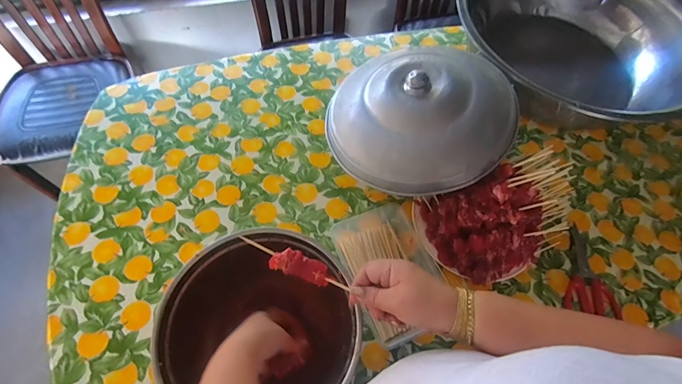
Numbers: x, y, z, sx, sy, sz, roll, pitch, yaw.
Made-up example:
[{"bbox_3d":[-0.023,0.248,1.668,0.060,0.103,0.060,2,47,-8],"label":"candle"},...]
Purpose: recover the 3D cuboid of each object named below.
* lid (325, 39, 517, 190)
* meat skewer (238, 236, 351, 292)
[{"bbox_3d":[0.155,-0.155,0.667,0.323,0.117,0.328,2,63,-3],"label":"lid"},{"bbox_3d":[-0.058,0.090,0.438,0.142,0.016,0.029,23,64,5],"label":"meat skewer"}]

